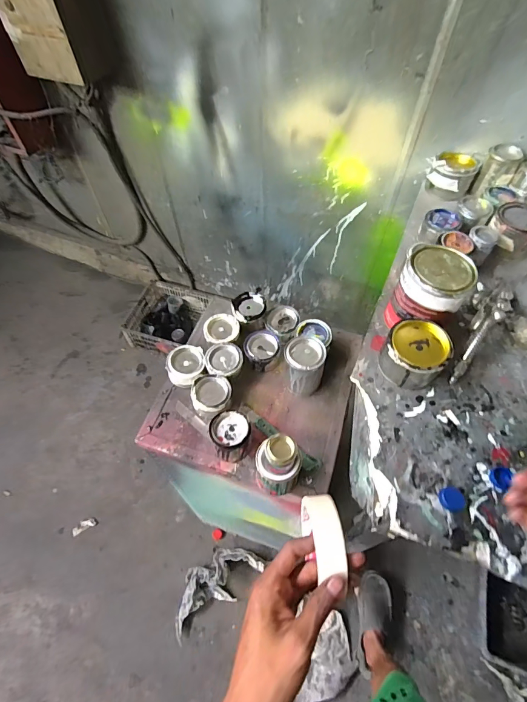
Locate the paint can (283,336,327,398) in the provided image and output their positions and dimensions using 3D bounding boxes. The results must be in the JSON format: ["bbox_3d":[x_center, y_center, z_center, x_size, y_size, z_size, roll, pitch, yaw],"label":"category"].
[{"bbox_3d":[0.076,0.031,0.697,0.073,0.097,0.071,0,57,0],"label":"paint can"}]

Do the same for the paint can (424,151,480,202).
[{"bbox_3d":[0.449,-0.426,0.894,0.112,0.071,0.100,28,61,17],"label":"paint can"}]

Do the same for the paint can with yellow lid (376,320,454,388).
[{"bbox_3d":[0.248,0.008,0.614,0.099,0.075,0.103,0,57,0],"label":"paint can with yellow lid"}]

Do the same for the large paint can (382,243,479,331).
[{"bbox_3d":[0.280,-0.102,0.630,0.105,0.116,0.114,0,57,0],"label":"large paint can"}]

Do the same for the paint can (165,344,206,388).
[{"bbox_3d":[-0.152,0.032,0.737,0.074,0.054,0.070,0,57,0],"label":"paint can"}]

